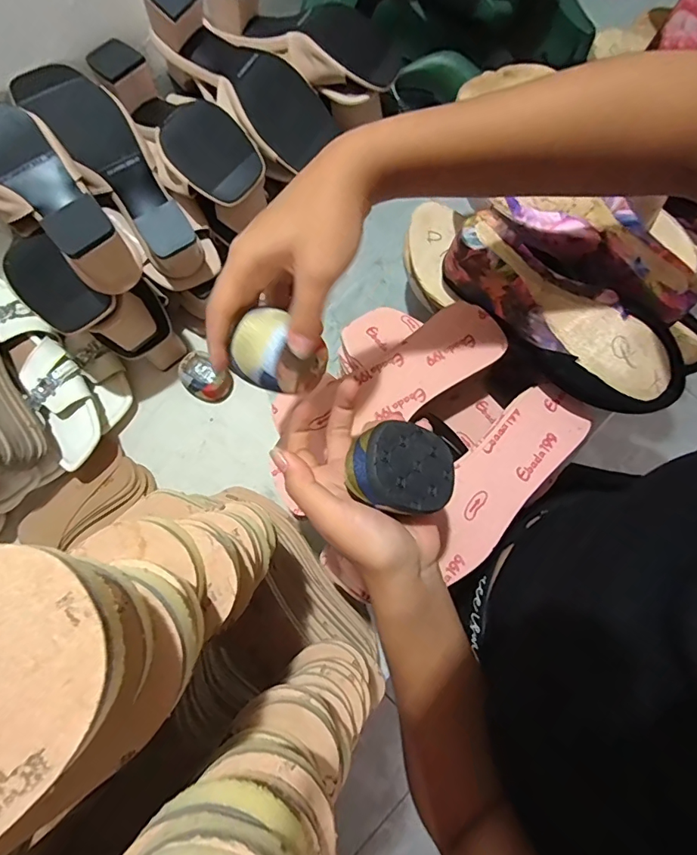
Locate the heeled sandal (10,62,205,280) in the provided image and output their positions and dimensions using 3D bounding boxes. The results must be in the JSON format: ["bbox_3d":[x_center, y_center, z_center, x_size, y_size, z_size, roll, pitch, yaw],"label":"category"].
[{"bbox_3d":[-0.238,-0.268,0.483,0.073,0.065,0.239,-38,96,-5],"label":"heeled sandal"}]

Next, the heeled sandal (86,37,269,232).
[{"bbox_3d":[-0.180,-0.314,0.503,0.096,0.081,0.228,-43,82,-6],"label":"heeled sandal"}]

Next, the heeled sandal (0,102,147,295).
[{"bbox_3d":[-0.280,-0.217,0.442,0.231,0.117,0.090,43,83,8],"label":"heeled sandal"}]

